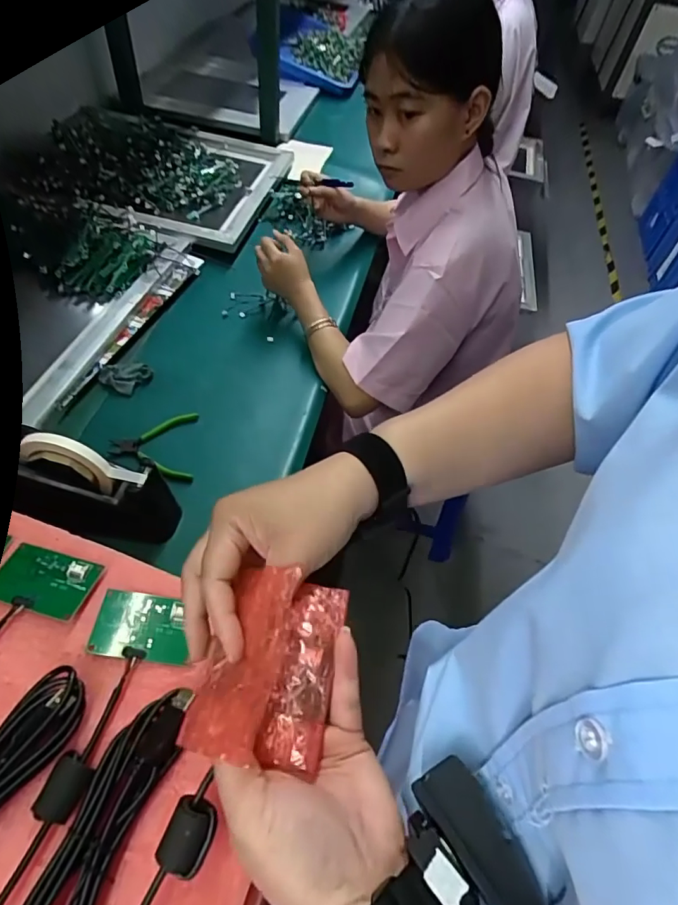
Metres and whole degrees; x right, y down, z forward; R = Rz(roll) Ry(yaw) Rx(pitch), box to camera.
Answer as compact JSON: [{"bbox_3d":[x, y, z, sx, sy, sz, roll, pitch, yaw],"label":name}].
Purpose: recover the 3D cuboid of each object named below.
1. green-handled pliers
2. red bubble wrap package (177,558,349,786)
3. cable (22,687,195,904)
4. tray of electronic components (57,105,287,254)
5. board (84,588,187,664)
[{"bbox_3d":[-0.255,-0.009,0.685,0.110,0.017,0.106,-2,53,-7],"label":"green-handled pliers"},{"bbox_3d":[-0.038,0.112,0.272,0.072,0.046,0.095,12,52,3],"label":"red bubble wrap package"},{"bbox_3d":[-0.135,0.213,0.275,0.040,0.016,0.163,19,53,9],"label":"cable"},{"bbox_3d":[-0.331,-0.574,1.009,0.395,0.071,0.405,14,55,-10],"label":"tray of electronic components"},{"bbox_3d":[-0.138,0.123,0.353,0.064,0.004,0.045,10,54,-7],"label":"board"}]

